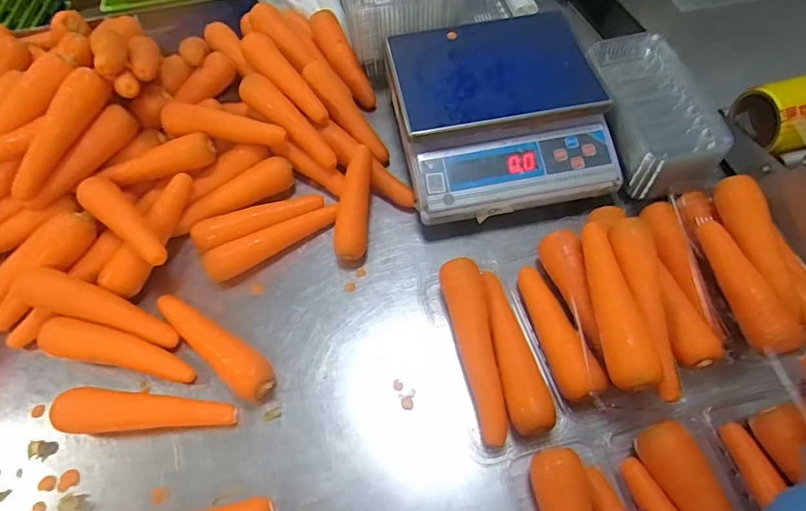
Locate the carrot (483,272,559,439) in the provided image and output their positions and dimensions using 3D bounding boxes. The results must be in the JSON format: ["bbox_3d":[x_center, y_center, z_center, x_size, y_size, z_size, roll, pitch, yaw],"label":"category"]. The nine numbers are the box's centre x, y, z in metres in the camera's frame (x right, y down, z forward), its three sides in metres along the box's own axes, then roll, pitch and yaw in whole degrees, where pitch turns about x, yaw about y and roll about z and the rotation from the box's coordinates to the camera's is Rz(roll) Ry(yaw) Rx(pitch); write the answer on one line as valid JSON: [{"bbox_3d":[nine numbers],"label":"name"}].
[{"bbox_3d":[0.124,0.106,0.535,0.045,0.042,0.189,-10,59,-3],"label":"carrot"}]

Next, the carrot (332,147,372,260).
[{"bbox_3d":[-0.067,-0.077,0.644,0.041,0.035,0.168,3,72,5],"label":"carrot"}]

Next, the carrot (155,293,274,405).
[{"bbox_3d":[-0.226,0.104,0.561,0.190,0.039,0.047,36,67,21],"label":"carrot"}]

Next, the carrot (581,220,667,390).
[{"bbox_3d":[0.235,0.053,0.512,0.049,0.041,0.187,-3,59,1],"label":"carrot"}]

